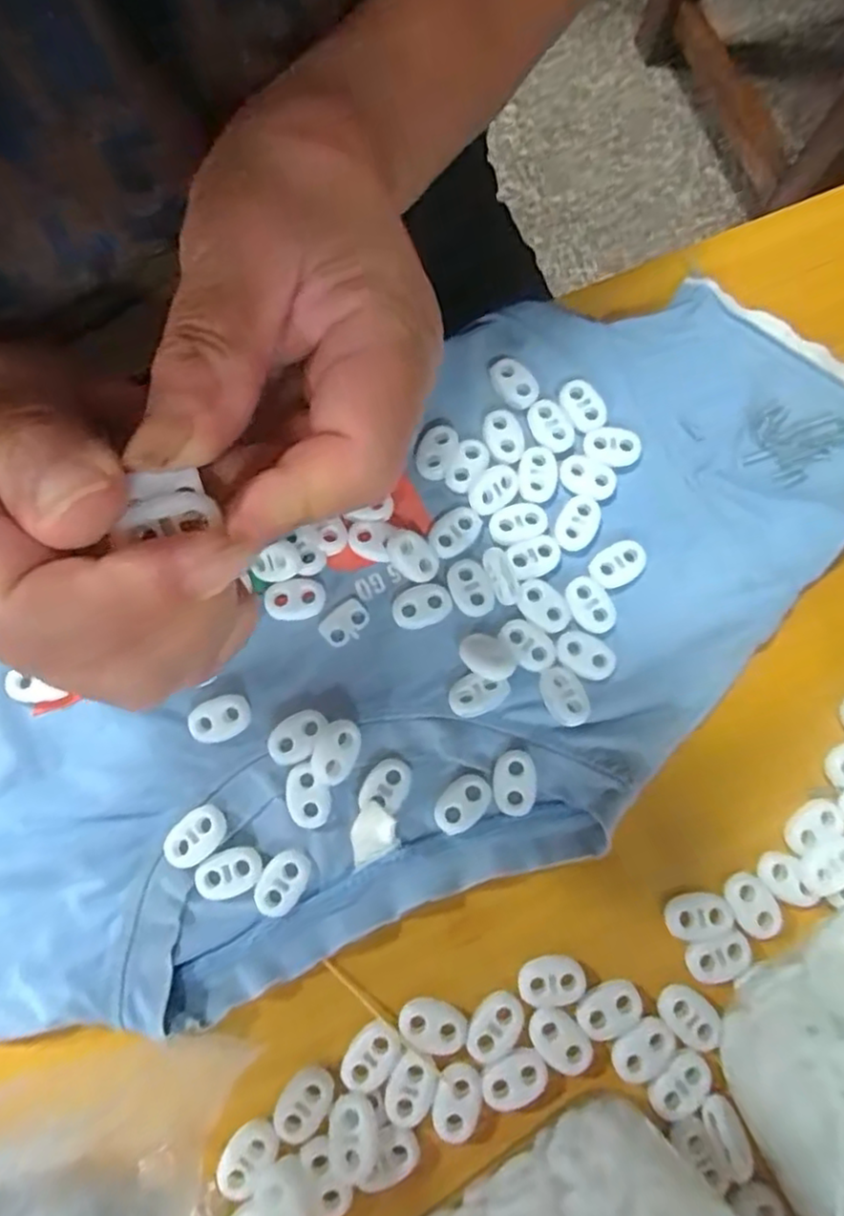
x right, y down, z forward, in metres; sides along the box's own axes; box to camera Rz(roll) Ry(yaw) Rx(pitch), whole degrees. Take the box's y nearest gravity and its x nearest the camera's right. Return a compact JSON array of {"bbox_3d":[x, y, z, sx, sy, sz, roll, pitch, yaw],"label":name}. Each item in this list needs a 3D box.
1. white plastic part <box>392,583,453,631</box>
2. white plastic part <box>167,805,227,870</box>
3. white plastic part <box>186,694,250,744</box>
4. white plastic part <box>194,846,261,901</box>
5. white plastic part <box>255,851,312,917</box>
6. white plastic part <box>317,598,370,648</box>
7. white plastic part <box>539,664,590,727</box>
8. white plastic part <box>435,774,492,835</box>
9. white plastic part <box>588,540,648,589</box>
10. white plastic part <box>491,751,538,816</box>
[{"bbox_3d":[0.000,-0.001,0.245,0.021,0.004,0.015,-21,80,-6],"label":"white plastic part"},{"bbox_3d":[-0.077,0.078,0.225,0.022,0.004,0.015,-40,82,-9],"label":"white plastic part"},{"bbox_3d":[-0.072,0.040,0.234,0.022,0.004,0.015,-24,80,-6],"label":"white plastic part"},{"bbox_3d":[-0.066,0.091,0.226,0.022,0.004,0.016,-25,80,-6],"label":"white plastic part"},{"bbox_3d":[-0.048,0.094,0.225,0.015,0.004,0.022,30,79,5],"label":"white plastic part"},{"bbox_3d":[-0.028,0.006,0.244,0.013,0.004,0.018,44,80,7],"label":"white plastic part"},{"bbox_3d":[0.051,0.031,0.234,0.015,0.008,0.022,-21,80,-6],"label":"white plastic part"},{"bbox_3d":[0.014,0.069,0.231,0.015,0.004,0.022,41,80,7],"label":"white plastic part"},{"bbox_3d":[0.074,-0.016,0.249,0.022,0.005,0.015,-24,80,-6],"label":"white plastic part"},{"bbox_3d":[0.033,0.062,0.232,0.015,0.004,0.022,-2,78,-2],"label":"white plastic part"}]

